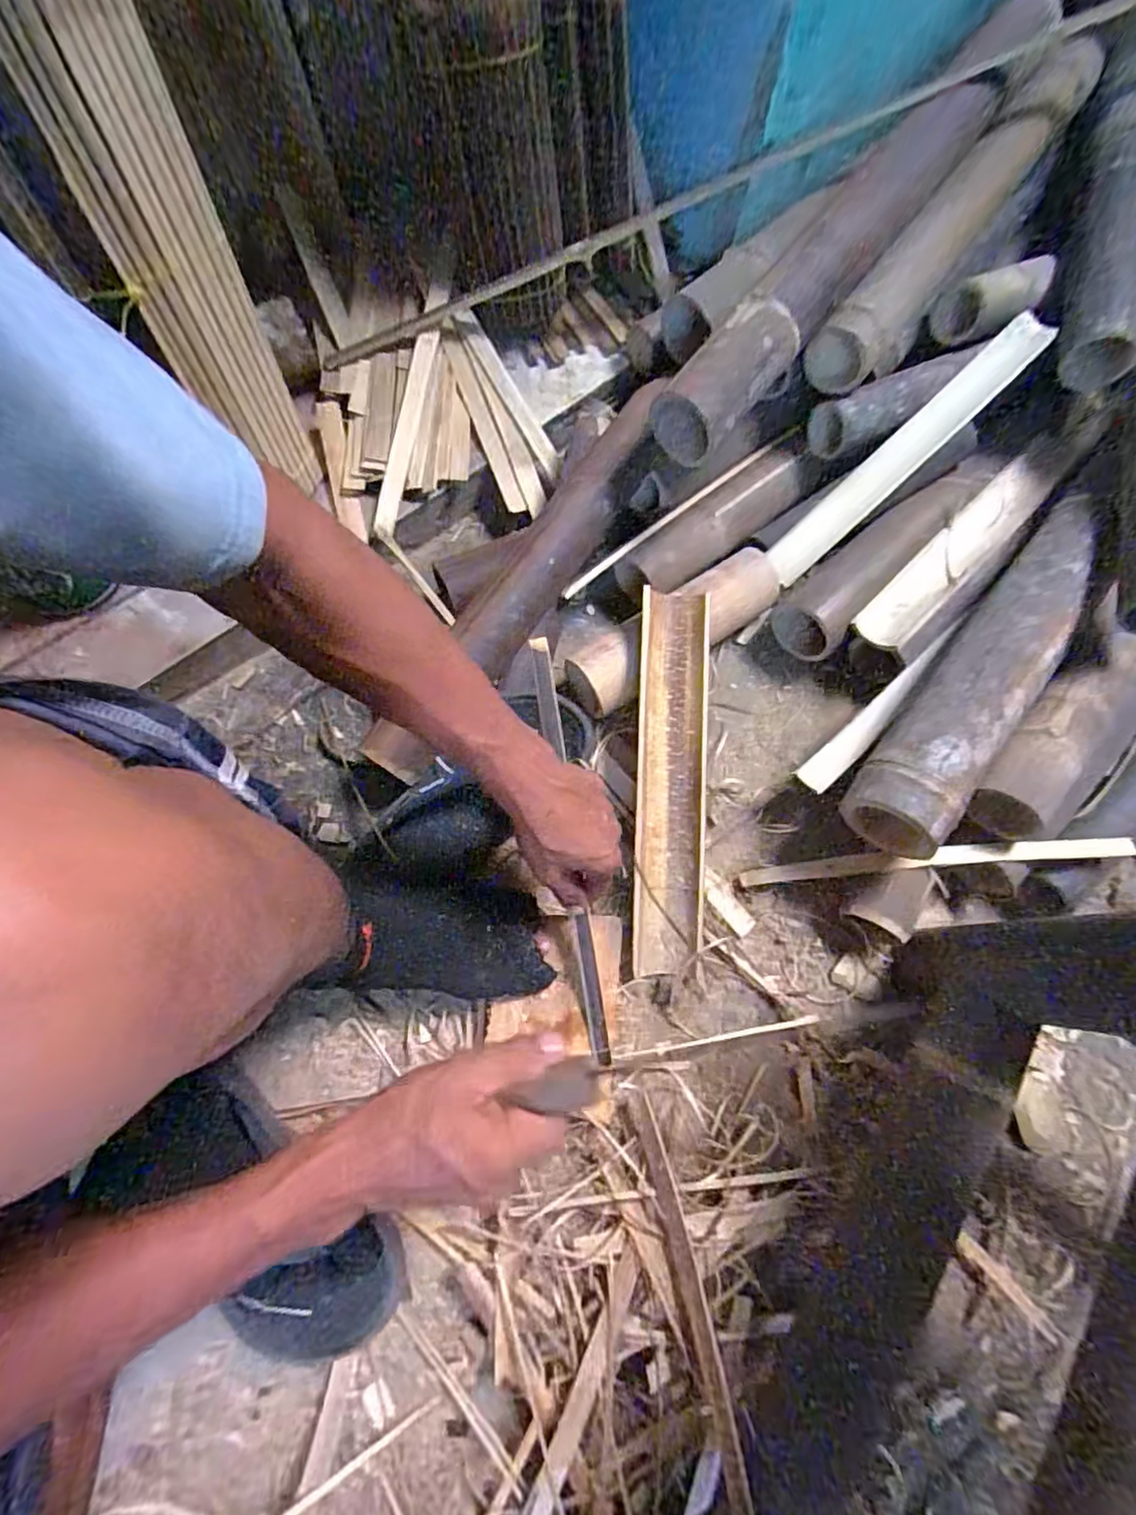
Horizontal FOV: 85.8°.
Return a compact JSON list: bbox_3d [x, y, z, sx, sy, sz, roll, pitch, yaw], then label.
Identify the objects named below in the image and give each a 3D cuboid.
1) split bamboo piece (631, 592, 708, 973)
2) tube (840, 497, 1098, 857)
[{"bbox_3d":[0.102,0.025,0.598,0.069,0.027,0.368,2,86,-1],"label":"split bamboo piece"},{"bbox_3d":[0.385,-0.072,0.555,0.084,0.089,0.364,39,75,10],"label":"tube"}]

